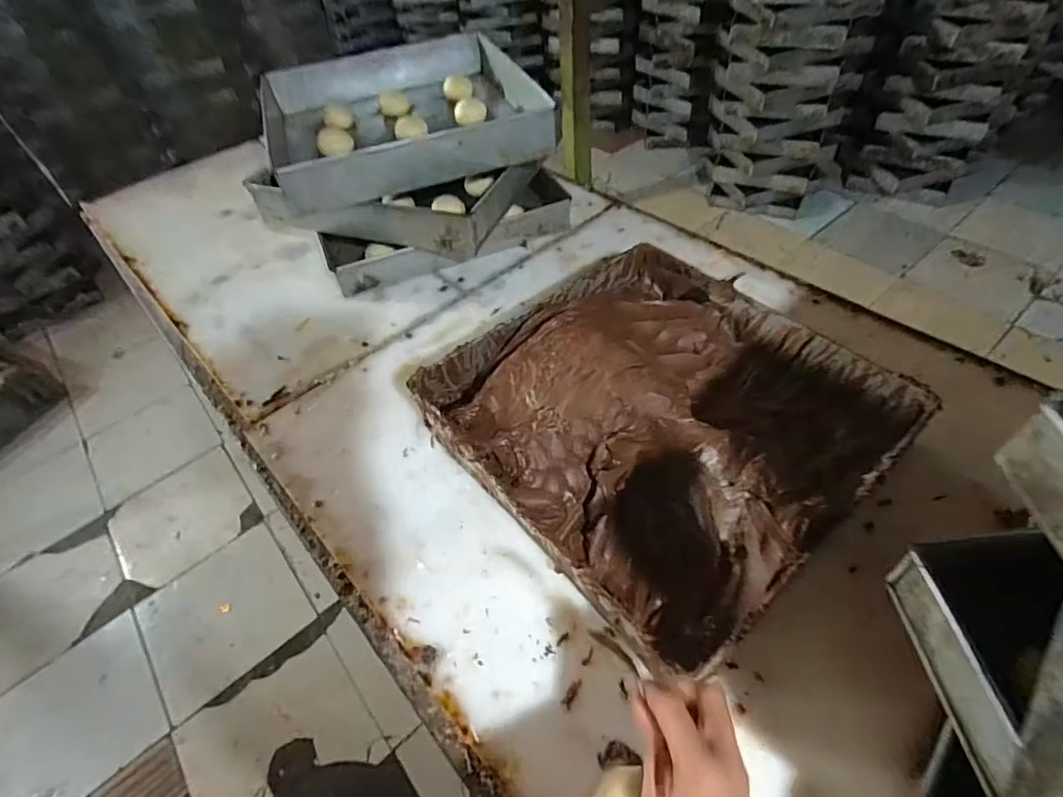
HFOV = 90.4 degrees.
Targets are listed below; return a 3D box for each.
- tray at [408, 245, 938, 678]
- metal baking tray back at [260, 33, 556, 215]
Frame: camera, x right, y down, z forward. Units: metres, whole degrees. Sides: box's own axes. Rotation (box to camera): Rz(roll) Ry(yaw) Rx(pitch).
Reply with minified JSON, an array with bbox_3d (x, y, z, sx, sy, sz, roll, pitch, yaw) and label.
[{"bbox_3d":[0.143,0.014,0.599,0.405,0.118,0.412,-36,56,-21],"label":"tray"},{"bbox_3d":[-0.214,-0.467,0.887,0.421,0.093,0.387,-19,51,-9],"label":"metal baking tray back"}]

